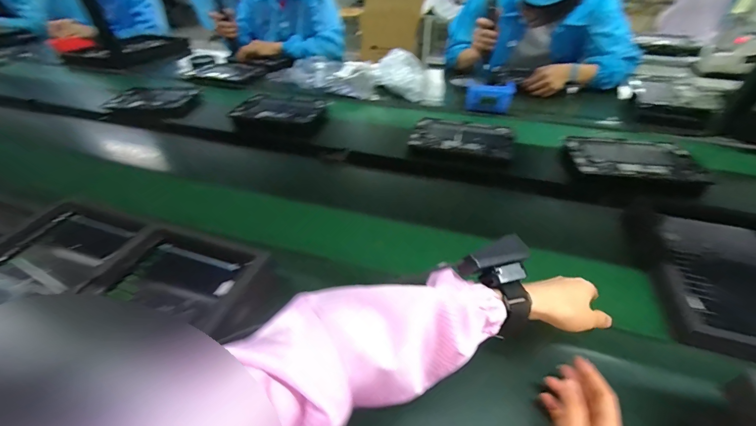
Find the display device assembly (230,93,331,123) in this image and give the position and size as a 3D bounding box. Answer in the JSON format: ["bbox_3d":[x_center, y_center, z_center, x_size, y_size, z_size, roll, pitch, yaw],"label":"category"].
[{"bbox_3d":[-0.294,-0.339,1.021,0.270,0.024,0.182,-2,41,3],"label":"display device assembly"}]

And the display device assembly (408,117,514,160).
[{"bbox_3d":[0.220,-0.197,0.855,0.246,0.030,0.162,12,44,19],"label":"display device assembly"}]

